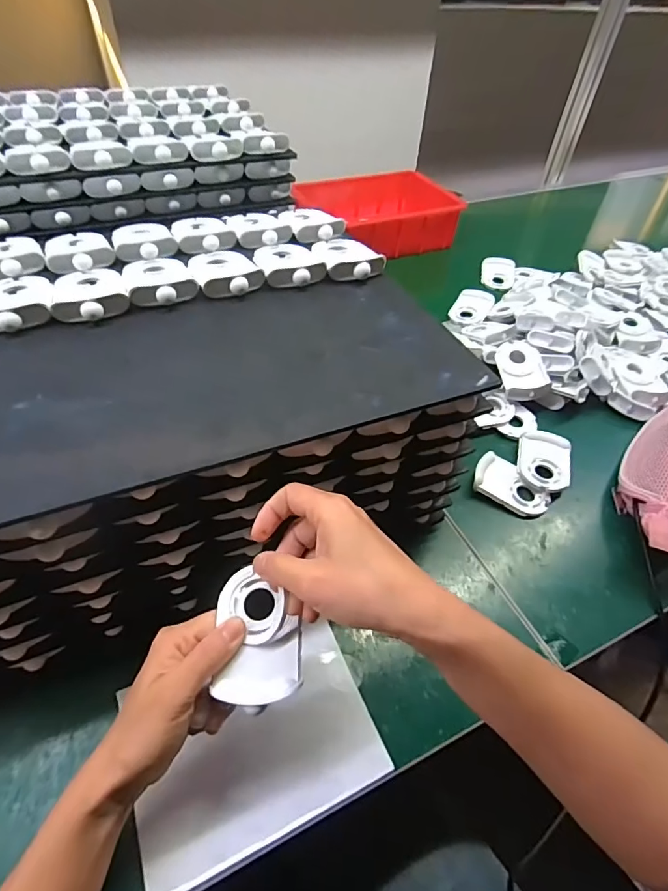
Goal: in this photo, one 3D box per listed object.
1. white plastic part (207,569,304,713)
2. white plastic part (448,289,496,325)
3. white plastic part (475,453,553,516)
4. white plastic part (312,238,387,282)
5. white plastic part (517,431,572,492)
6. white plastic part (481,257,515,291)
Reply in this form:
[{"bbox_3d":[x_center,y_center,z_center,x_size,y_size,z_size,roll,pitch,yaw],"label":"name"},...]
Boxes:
[{"bbox_3d":[-0.049,0.121,0.301,0.054,0.027,0.081,-3,48,-6],"label":"white plastic part"},{"bbox_3d":[0.229,-0.231,0.771,0.060,0.018,0.096,24,51,18],"label":"white plastic part"},{"bbox_3d":[0.201,0.047,0.521,0.083,0.020,0.055,26,51,19],"label":"white plastic part"},{"bbox_3d":[0.014,-0.193,0.469,0.058,0.017,0.083,-11,49,-13],"label":"white plastic part"},{"bbox_3d":[0.246,0.017,0.542,0.056,0.015,0.086,16,49,11],"label":"white plastic part"},{"bbox_3d":[0.308,-0.325,0.869,0.058,0.020,0.111,12,48,8],"label":"white plastic part"}]

